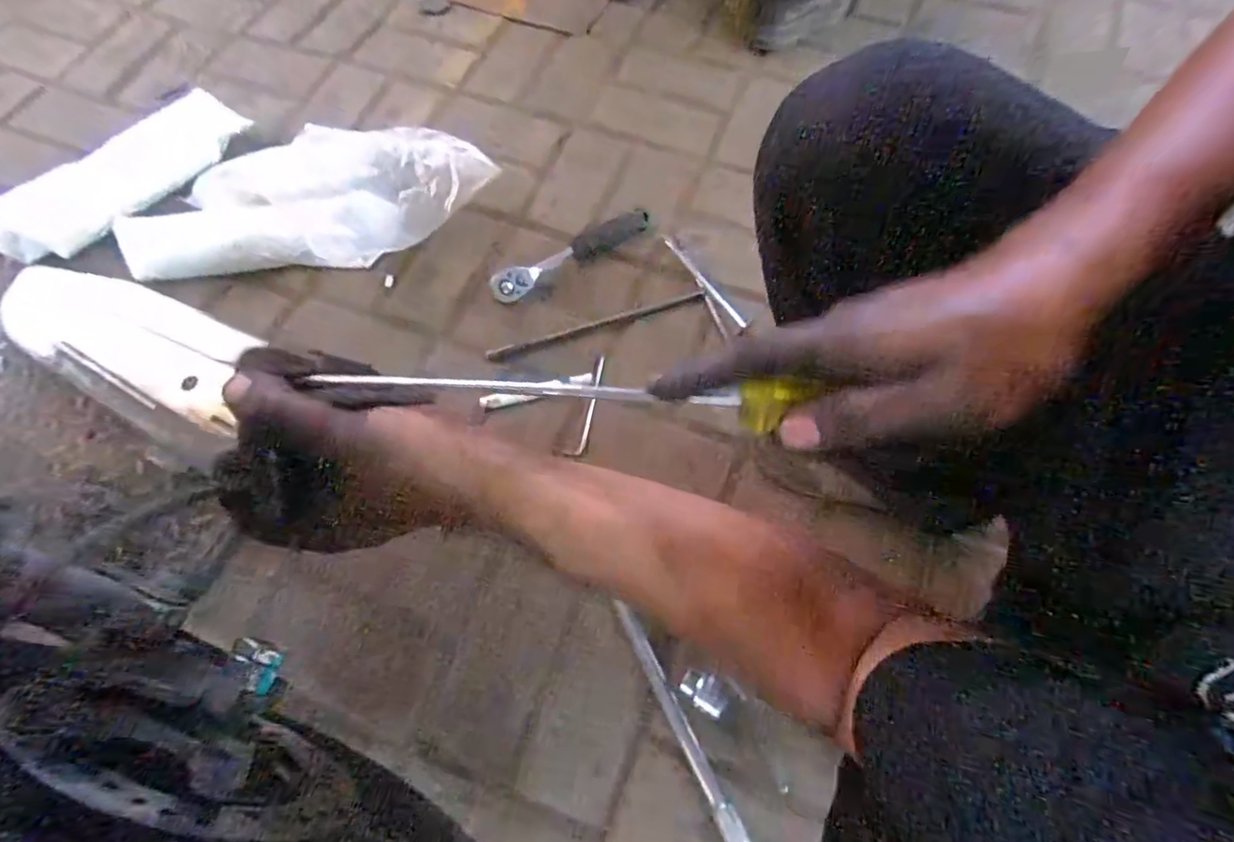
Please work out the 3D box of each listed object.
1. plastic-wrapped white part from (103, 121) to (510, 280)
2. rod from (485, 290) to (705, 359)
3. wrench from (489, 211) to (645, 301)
[{"bbox_3d":[-0.426,-0.289,0.762,0.510,0.118,0.217,-9,69,-3],"label":"plastic-wrapped white part"},{"bbox_3d":[-0.026,-0.127,0.742,0.297,0.008,0.016,-17,70,-6],"label":"rod"},{"bbox_3d":[-0.063,-0.231,0.778,0.241,0.030,0.040,-31,72,-11],"label":"wrench"}]

